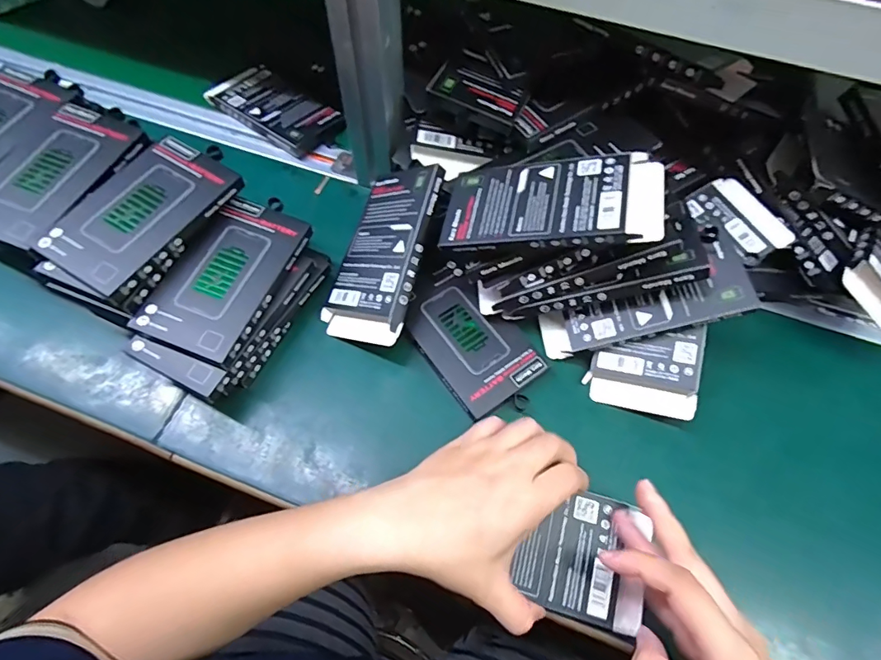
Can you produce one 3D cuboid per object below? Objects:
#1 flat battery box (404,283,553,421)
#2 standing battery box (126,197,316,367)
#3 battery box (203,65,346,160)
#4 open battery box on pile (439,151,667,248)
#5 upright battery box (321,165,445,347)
[{"bbox_3d":[0.028,0.009,0.382,0.080,0.009,0.117,-31,67,-18],"label":"flat battery box"},{"bbox_3d":[-0.162,-0.046,0.354,0.075,0.021,0.137,22,63,9],"label":"standing battery box"},{"bbox_3d":[-0.182,-0.244,0.509,0.152,0.015,0.076,37,66,16],"label":"battery box"},{"bbox_3d":[0.079,-0.094,0.337,0.154,0.013,0.076,2,60,22],"label":"open battery box on pile"},{"bbox_3d":[-0.049,-0.063,0.387,0.081,0.018,0.148,8,77,34],"label":"upright battery box"}]

